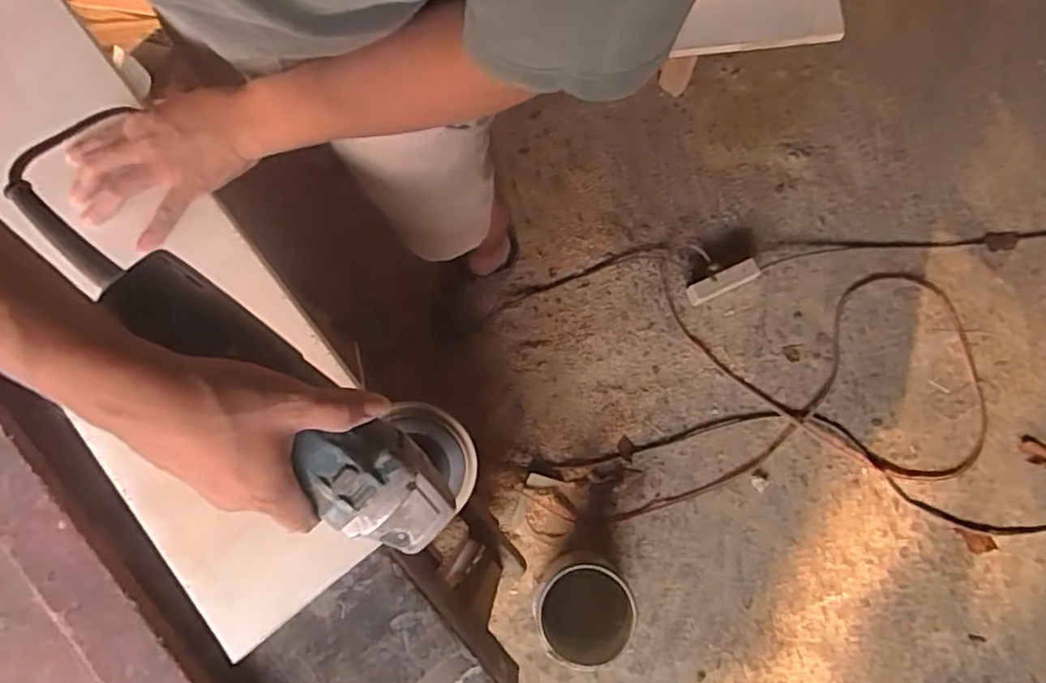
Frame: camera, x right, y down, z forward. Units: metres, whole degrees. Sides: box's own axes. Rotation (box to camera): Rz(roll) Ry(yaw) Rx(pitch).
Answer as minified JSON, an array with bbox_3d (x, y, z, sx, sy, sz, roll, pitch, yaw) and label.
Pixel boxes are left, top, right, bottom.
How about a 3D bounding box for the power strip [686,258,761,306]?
[{"bbox_3d":[0.432,-0.131,1.385,0.156,0.034,0.050,-26,79,7],"label":"power strip"}]

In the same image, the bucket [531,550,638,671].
[{"bbox_3d":[0.113,0.514,1.243,0.174,0.181,0.192,25,82,6],"label":"bucket"}]

